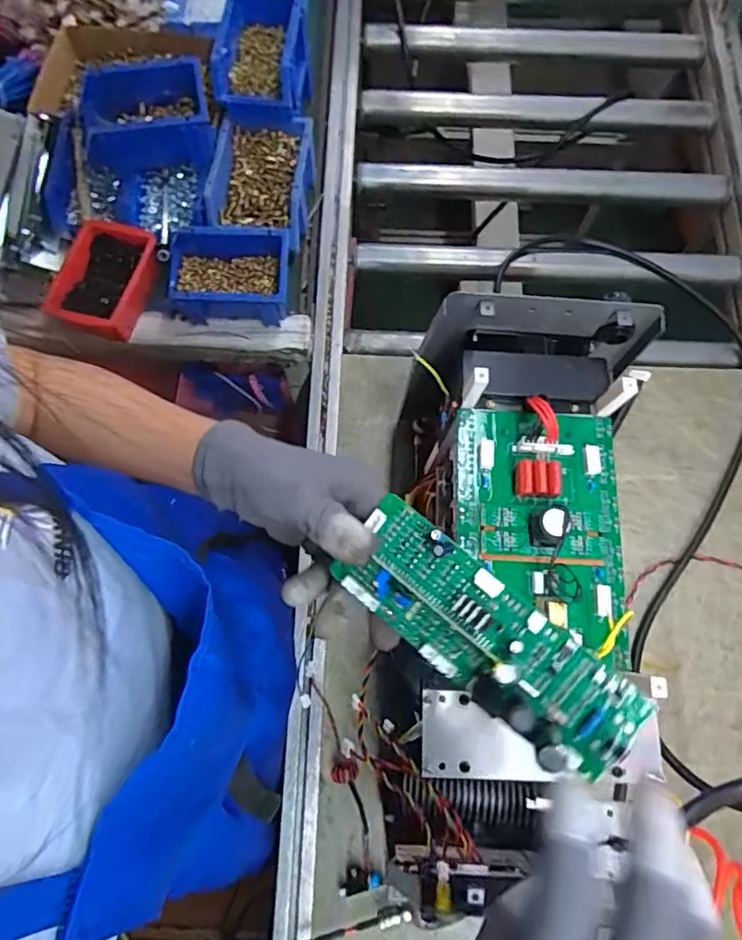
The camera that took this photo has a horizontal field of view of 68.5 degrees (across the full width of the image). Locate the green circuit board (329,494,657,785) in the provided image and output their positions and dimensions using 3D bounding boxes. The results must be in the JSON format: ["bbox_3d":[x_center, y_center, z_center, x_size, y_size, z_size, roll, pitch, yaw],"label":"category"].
[{"bbox_3d":[0.063,0.091,0.297,0.173,0.028,0.058,40,77,12],"label":"green circuit board"}]

